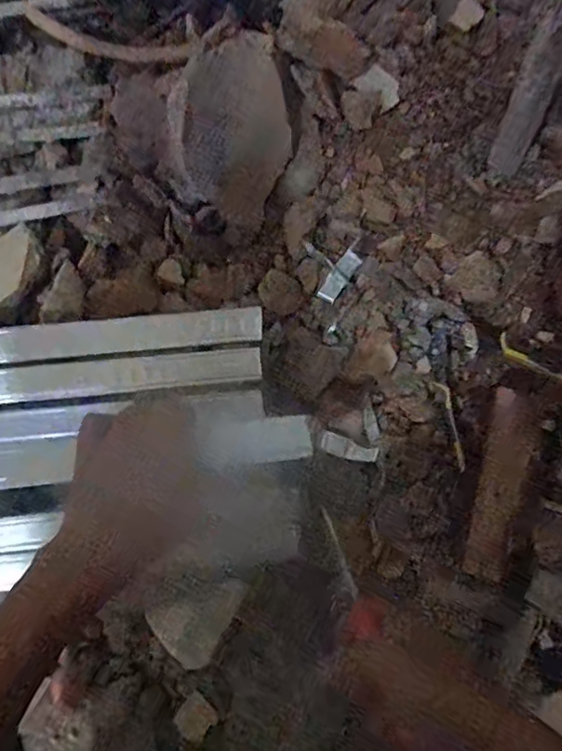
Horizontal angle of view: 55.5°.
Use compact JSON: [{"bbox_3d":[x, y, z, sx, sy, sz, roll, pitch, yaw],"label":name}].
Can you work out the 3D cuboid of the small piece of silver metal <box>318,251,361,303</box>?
[{"bbox_3d":[0.071,-0.119,0.650,0.024,0.004,0.065,37,100,6],"label":"small piece of silver metal"}]

